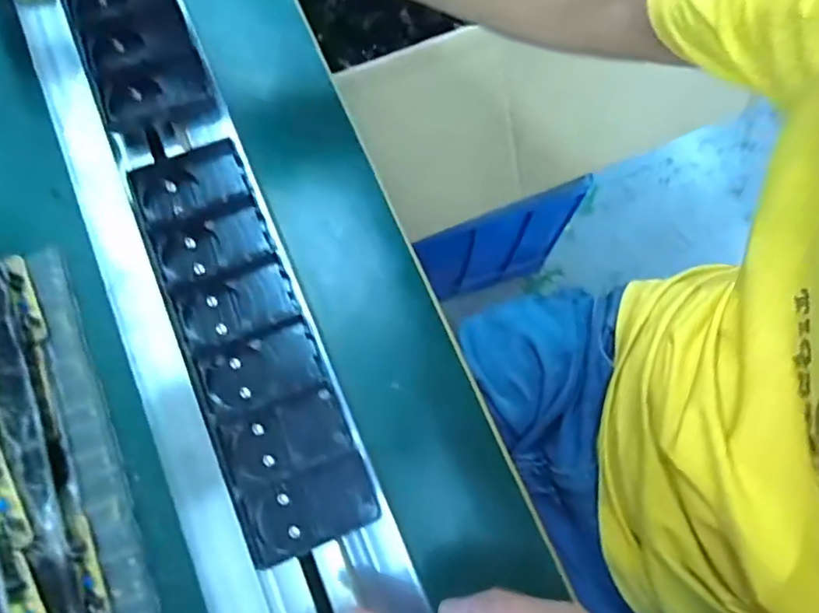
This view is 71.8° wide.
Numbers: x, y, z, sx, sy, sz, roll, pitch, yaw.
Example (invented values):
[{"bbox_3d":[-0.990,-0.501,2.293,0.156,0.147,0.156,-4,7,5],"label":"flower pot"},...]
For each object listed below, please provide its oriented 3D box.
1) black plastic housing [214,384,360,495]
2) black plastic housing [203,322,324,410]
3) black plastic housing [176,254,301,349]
[{"bbox_3d":[-0.072,0.077,0.330,0.069,0.015,0.042,-17,76,-4],"label":"black plastic housing"},{"bbox_3d":[-0.088,0.038,0.341,0.064,0.011,0.039,-18,76,-5],"label":"black plastic housing"},{"bbox_3d":[-0.106,-0.001,0.348,0.066,0.017,0.043,-19,76,-5],"label":"black plastic housing"}]

